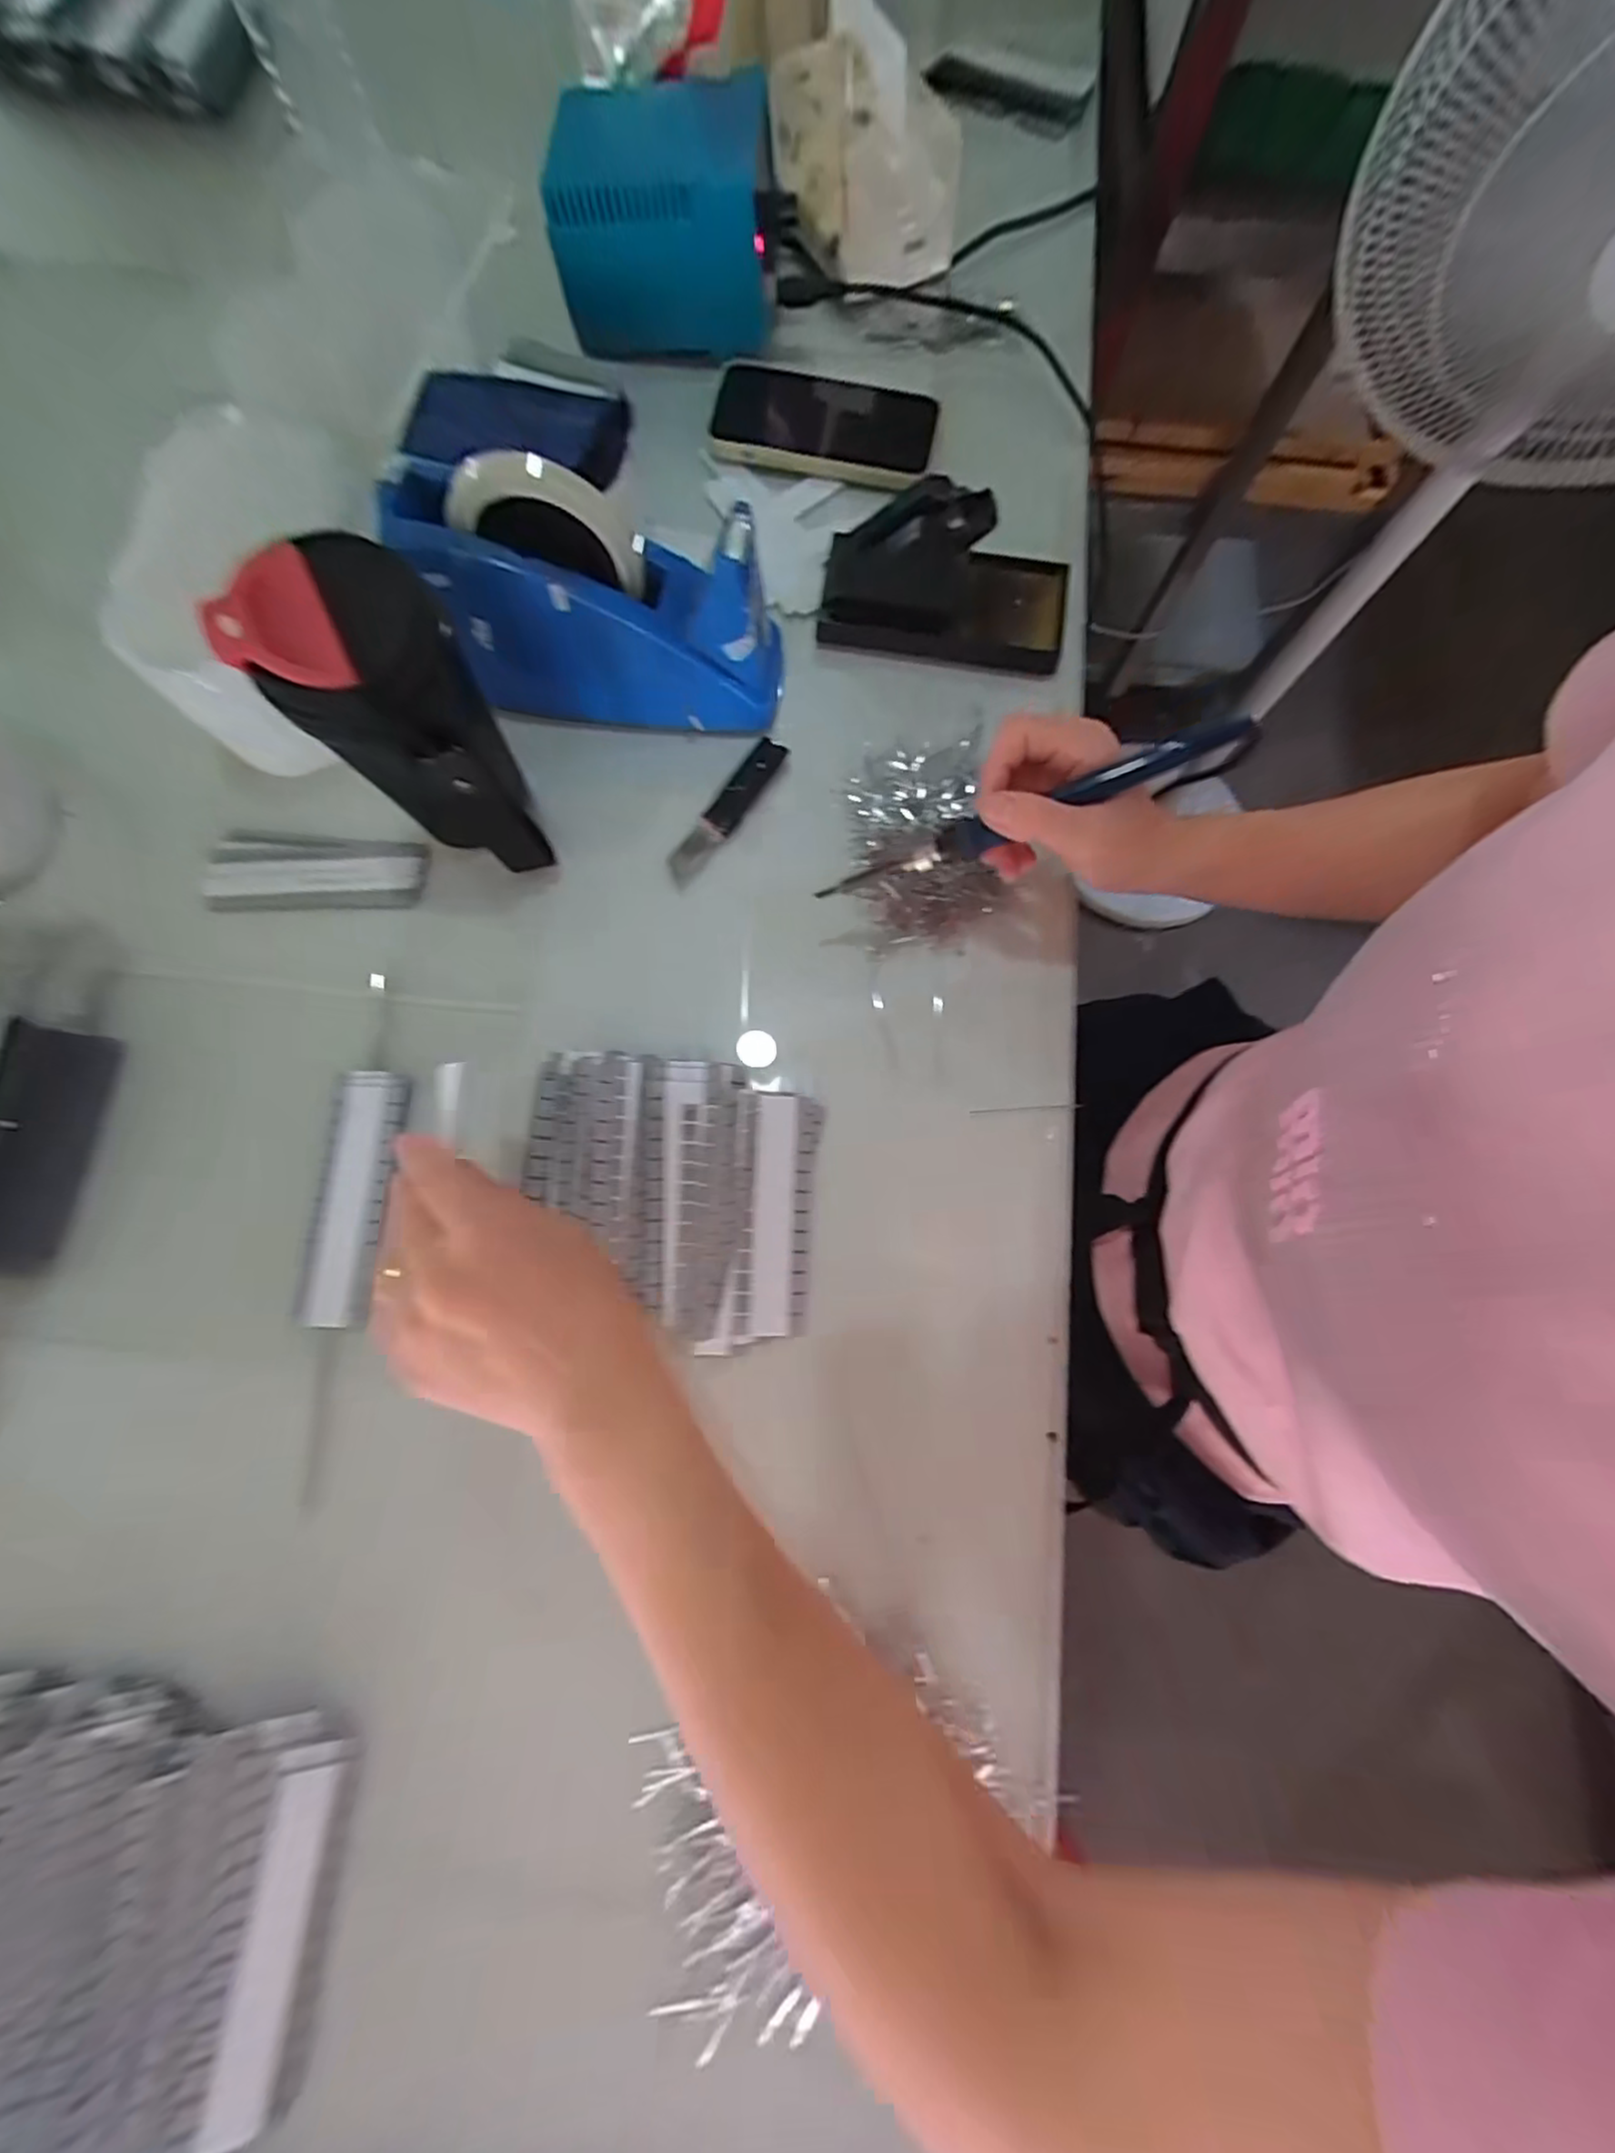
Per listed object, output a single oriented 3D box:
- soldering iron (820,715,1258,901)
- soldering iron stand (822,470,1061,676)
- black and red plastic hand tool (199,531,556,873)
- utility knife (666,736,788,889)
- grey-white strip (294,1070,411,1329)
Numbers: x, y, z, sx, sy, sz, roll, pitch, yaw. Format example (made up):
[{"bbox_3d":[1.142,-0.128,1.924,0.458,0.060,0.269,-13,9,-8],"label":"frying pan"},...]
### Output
[{"bbox_3d":[0.111,-0.132,0.344,0.220,0.020,0.018,-17,75,13],"label":"soldering iron"},{"bbox_3d":[0.089,-0.318,0.425,0.158,0.069,0.075,9,75,2],"label":"soldering iron stand"},{"bbox_3d":[-0.201,-0.170,0.351,0.084,0.149,0.091,-27,77,-7],"label":"black and red plastic hand tool"},{"bbox_3d":[-0.051,-0.165,0.422,0.020,0.011,0.109,35,78,8],"label":"utility knife"},{"bbox_3d":[-0.246,0.064,0.366,0.043,0.009,0.132,2,75,0],"label":"grey-white strip"}]

